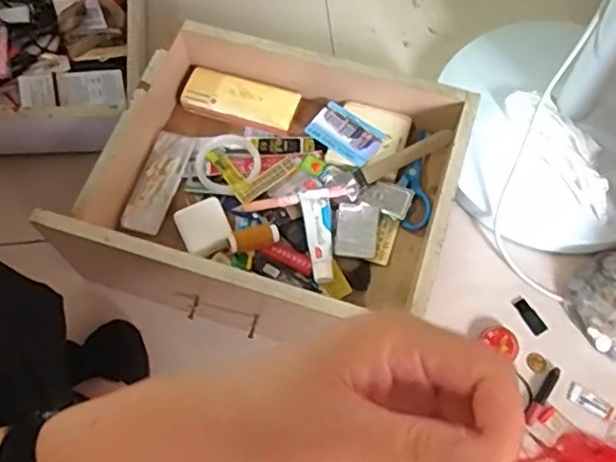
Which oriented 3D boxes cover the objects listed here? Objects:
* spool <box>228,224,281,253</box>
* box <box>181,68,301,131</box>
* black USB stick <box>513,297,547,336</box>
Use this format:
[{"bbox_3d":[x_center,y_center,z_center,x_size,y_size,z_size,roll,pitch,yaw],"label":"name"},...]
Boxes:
[{"bbox_3d":[-0.059,0.008,0.693,0.056,0.018,0.022,-12,66,-6],"label":"spool"},{"bbox_3d":[-0.085,-0.163,0.781,0.140,0.017,0.055,16,66,7],"label":"box"},{"bbox_3d":[0.256,0.098,0.726,0.017,0.004,0.047,-25,68,-12],"label":"black USB stick"}]

